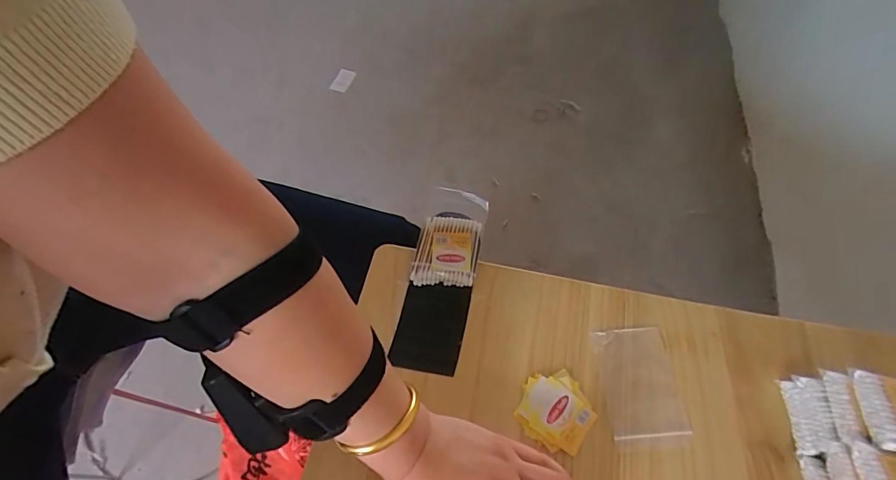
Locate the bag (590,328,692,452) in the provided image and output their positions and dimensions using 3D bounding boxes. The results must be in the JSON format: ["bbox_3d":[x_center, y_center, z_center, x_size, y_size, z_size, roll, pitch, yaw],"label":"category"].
[{"bbox_3d":[0.173,0.131,0.393,0.065,0.004,0.103,-3,59,-2],"label":"bag"}]

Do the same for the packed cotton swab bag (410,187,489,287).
[{"bbox_3d":[0.004,-0.003,0.457,0.062,0.014,0.111,11,60,6],"label":"packed cotton swab bag"}]

